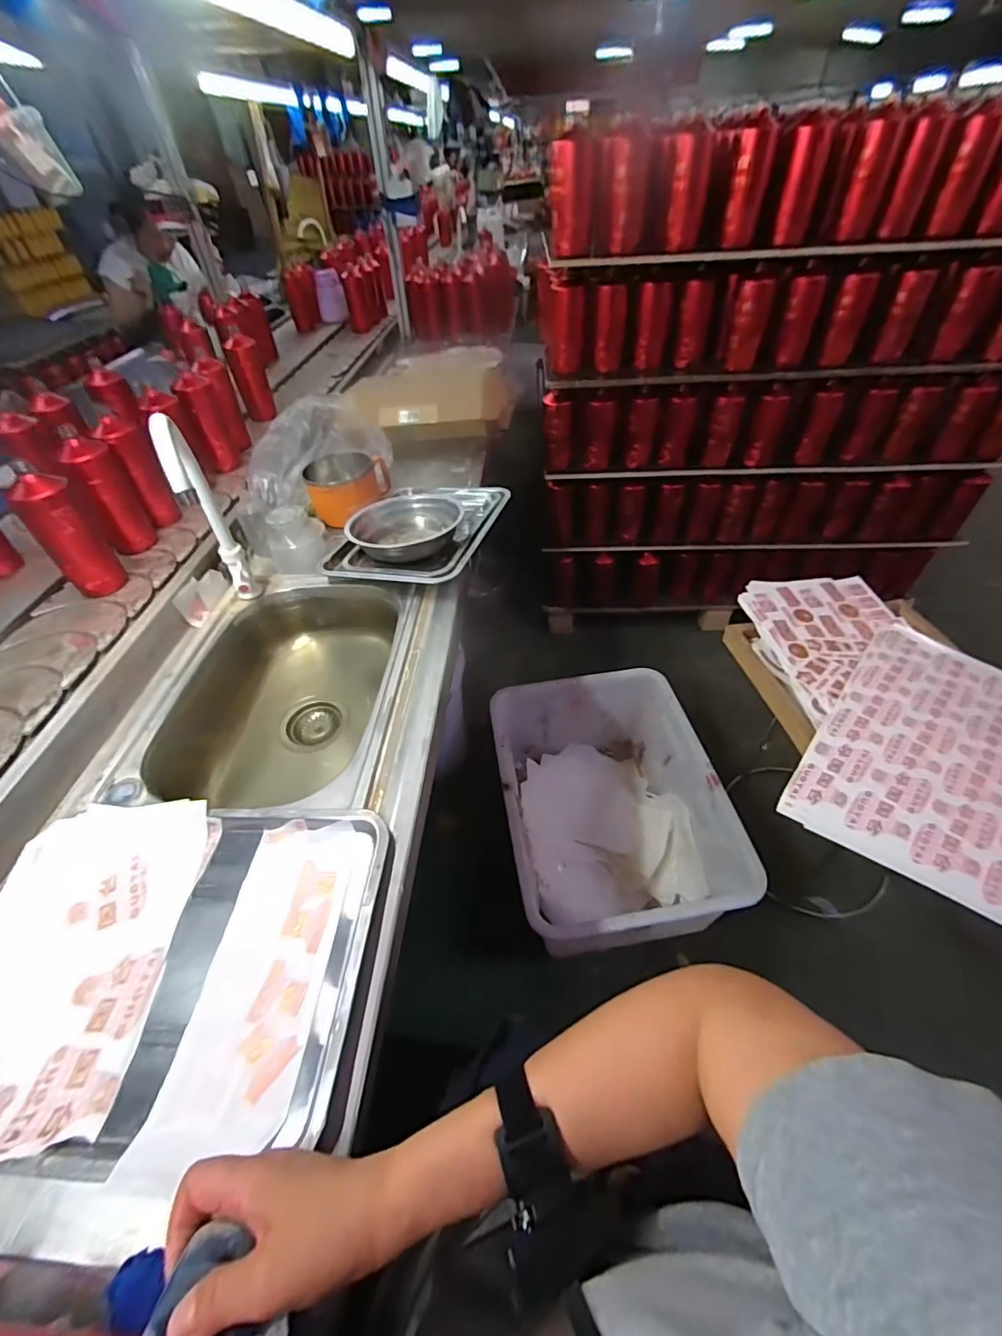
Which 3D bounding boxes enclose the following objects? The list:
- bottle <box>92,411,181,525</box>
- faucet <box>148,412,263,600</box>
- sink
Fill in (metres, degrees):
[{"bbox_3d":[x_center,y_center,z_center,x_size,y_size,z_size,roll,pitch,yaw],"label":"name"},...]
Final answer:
[{"bbox_3d":[-0.667,-0.357,0.937,0.068,0.184,0.063,-26,52,-20],"label":"bottle"},{"bbox_3d":[-0.399,-0.200,0.710,0.040,0.289,0.151,-25,51,-19],"label":"faucet"},{"bbox_3d":[-0.300,0.038,0.767,0.332,0.133,0.438,1,48,3],"label":"sink"}]

